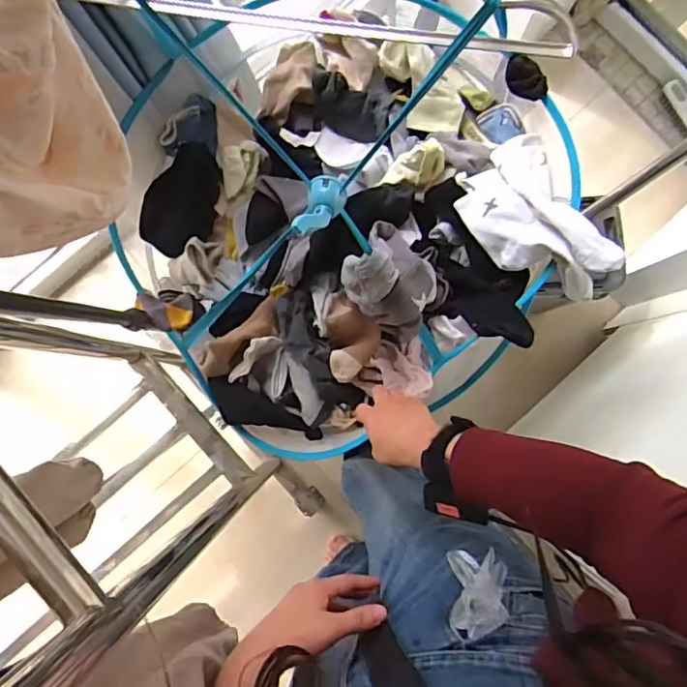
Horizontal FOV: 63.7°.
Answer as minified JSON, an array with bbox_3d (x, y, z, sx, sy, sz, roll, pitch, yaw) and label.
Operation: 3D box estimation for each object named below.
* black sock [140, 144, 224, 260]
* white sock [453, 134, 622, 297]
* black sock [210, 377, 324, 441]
[{"bbox_3d":[-0.245,-0.217,0.833,0.107,0.034,0.162,15,86,2],"label":"black sock"},{"bbox_3d":[0.223,-0.149,0.664,0.127,0.110,0.221,-18,86,-1],"label":"white sock"},{"bbox_3d":[-0.114,0.100,0.760,0.166,0.036,0.056,29,86,3],"label":"black sock"}]

